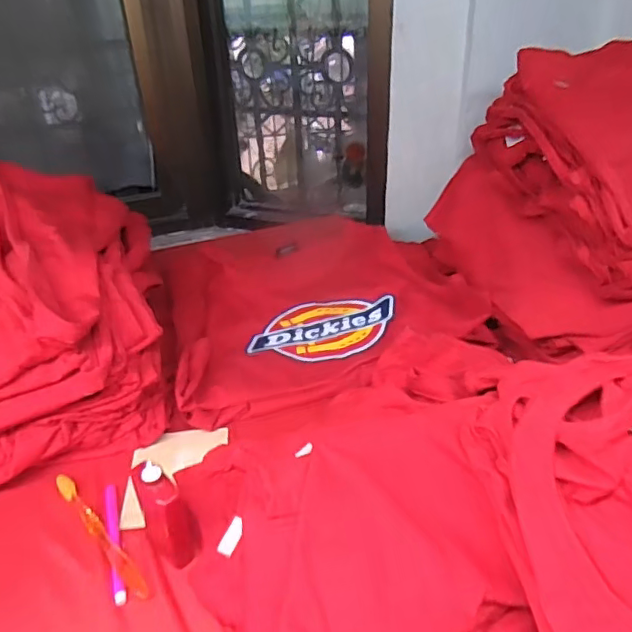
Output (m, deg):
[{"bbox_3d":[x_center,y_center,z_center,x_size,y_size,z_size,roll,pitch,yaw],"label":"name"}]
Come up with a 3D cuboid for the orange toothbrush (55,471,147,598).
[{"bbox_3d":[-0.215,0.211,0.559,0.017,0.011,0.174,-29,40,-35],"label":"orange toothbrush"}]

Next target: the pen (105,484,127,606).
[{"bbox_3d":[-0.197,0.218,0.555,0.011,0.009,0.133,-13,33,-16],"label":"pen"}]

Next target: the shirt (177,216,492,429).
[{"bbox_3d":[0.003,-0.029,0.864,0.408,0.069,0.428,-16,34,-19],"label":"shirt"}]

